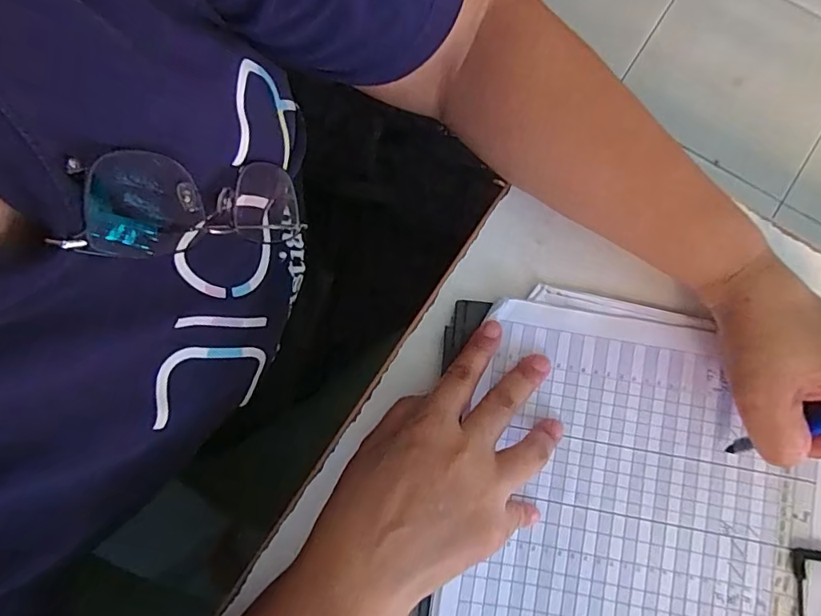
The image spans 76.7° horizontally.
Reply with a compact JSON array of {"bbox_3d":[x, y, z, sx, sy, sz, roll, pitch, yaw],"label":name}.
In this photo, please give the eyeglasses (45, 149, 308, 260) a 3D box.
[{"bbox_3d":[-0.098,-0.045,0.253,0.046,0.142,0.028,-43,80,23],"label":"eyeglasses"}]

